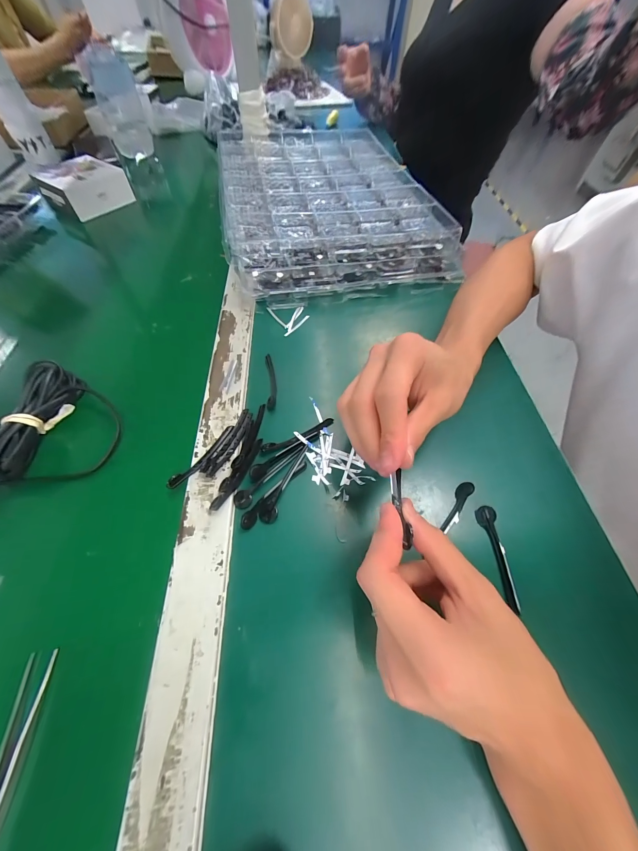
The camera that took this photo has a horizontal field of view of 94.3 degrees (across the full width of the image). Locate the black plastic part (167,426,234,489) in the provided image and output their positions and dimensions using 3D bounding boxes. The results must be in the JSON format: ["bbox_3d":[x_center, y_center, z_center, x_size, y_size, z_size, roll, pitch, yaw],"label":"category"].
[{"bbox_3d":[-0.101,0.027,0.260,0.011,0.004,0.072,30,62,16],"label":"black plastic part"}]

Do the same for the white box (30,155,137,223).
[{"bbox_3d":[-0.402,-0.410,0.506,0.113,0.042,0.112,30,62,16],"label":"white box"}]

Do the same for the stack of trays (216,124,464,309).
[{"bbox_3d":[-0.003,-0.376,0.489,0.291,0.064,0.456,-10,59,-8],"label":"stack of trays"}]

